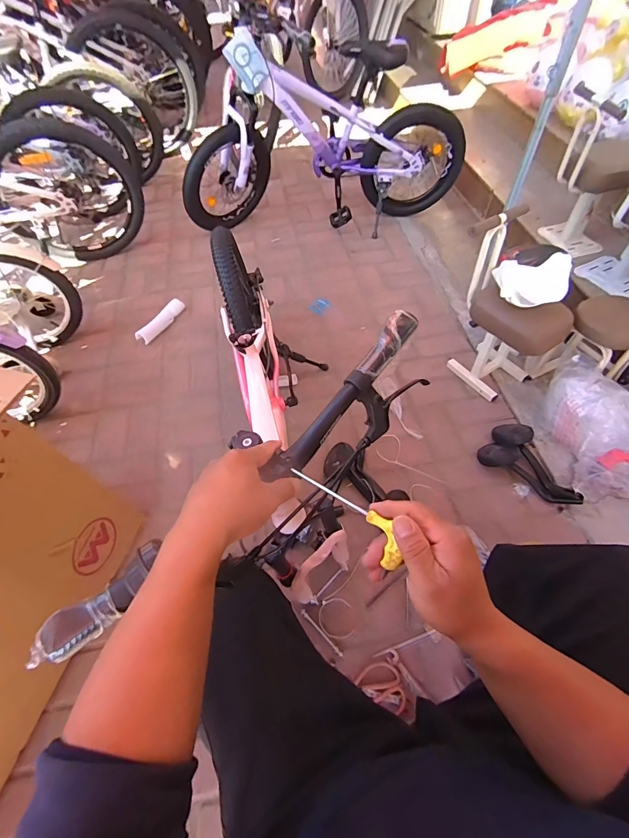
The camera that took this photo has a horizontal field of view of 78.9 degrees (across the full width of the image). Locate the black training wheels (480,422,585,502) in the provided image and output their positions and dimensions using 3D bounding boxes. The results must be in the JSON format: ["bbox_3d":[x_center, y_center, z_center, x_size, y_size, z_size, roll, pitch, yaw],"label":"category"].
[{"bbox_3d":[0.624,0.120,1.087,0.264,0.069,0.165,32,63,21],"label":"black training wheels"}]

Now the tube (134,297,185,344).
[{"bbox_3d":[-0.573,-0.370,1.440,0.049,0.049,0.229,26,60,18],"label":"tube"}]

